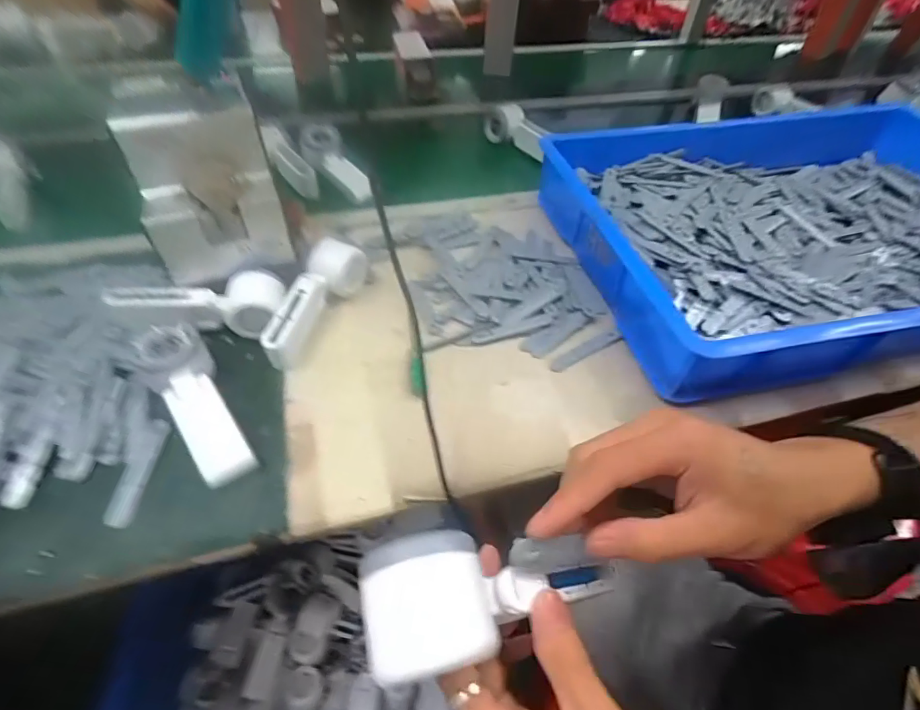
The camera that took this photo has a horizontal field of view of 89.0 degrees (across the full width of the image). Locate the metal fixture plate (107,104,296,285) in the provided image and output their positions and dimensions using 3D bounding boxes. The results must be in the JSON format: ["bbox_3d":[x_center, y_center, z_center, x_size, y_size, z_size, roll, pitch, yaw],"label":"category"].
[{"bbox_3d":[-0.248,-0.159,0.466,0.123,0.134,0.078,-18,51,-17],"label":"metal fixture plate"}]

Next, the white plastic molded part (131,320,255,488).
[{"bbox_3d":[-0.233,0.043,0.418,0.048,0.032,0.161,-27,70,-24],"label":"white plastic molded part"}]

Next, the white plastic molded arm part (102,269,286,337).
[{"bbox_3d":[-0.270,-0.053,0.497,0.165,0.055,0.057,0,48,-2],"label":"white plastic molded arm part"}]

